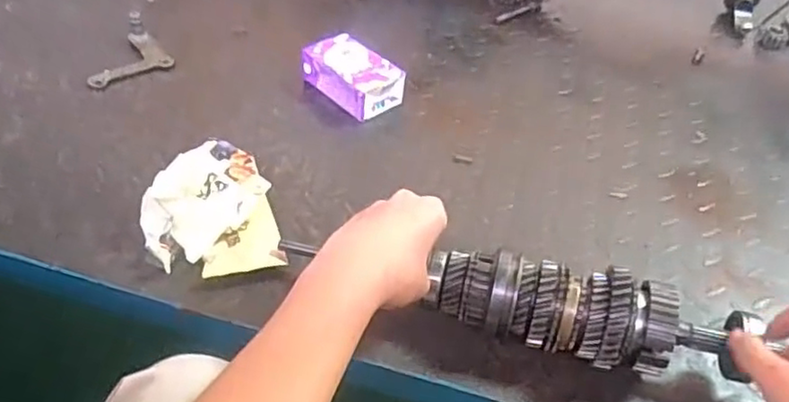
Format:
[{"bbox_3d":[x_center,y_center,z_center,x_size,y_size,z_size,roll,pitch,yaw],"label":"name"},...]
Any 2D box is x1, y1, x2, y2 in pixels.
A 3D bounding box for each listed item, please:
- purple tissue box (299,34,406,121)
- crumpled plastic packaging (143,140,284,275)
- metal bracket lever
[{"bbox_3d":[-0.046,-0.143,0.743,0.068,0.045,0.107,-32,57,-32],"label":"purple tissue box"},{"bbox_3d":[-0.161,0.009,0.573,0.107,0.058,0.121,-8,47,-14],"label":"crumpled plastic packaging"},{"bbox_3d":[-0.316,-0.177,0.757,0.095,0.031,0.090,-21,51,-25],"label":"metal bracket lever"}]

